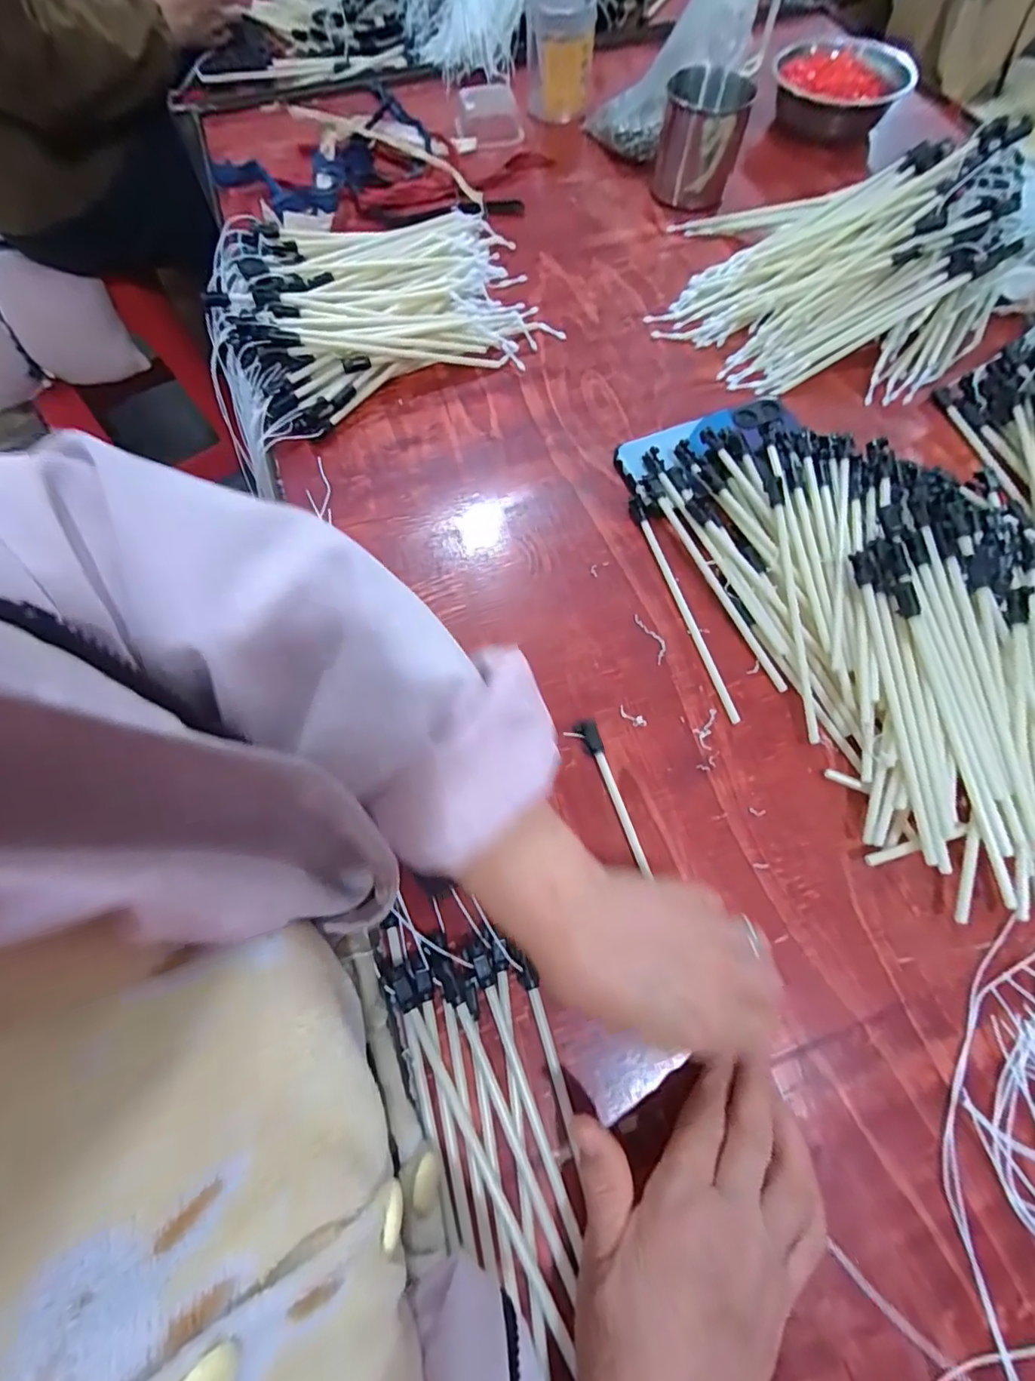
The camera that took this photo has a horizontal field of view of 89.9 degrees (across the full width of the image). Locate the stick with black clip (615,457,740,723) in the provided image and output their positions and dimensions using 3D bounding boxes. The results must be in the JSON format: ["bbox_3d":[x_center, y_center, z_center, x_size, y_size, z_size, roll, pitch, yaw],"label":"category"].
[{"bbox_3d":[0.119,-0.089,0.403,0.013,0.011,0.242,-13,67,-7],"label":"stick with black clip"}]

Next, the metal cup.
[{"bbox_3d":[0.205,-0.620,0.586,0.089,0.093,0.073,12,67,4],"label":"metal cup"}]

